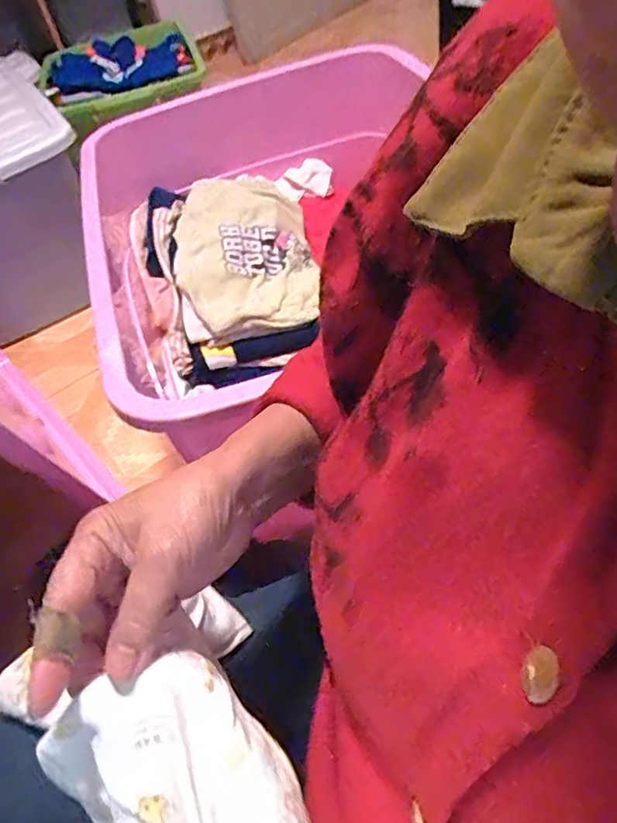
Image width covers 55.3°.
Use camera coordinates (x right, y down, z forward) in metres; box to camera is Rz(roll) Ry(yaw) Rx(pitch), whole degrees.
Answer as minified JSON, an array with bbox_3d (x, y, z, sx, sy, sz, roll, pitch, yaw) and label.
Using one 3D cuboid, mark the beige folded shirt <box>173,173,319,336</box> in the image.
[{"bbox_3d":[-0.112,-0.288,0.998,0.209,0.059,0.416,-11,48,4],"label":"beige folded shirt"}]

